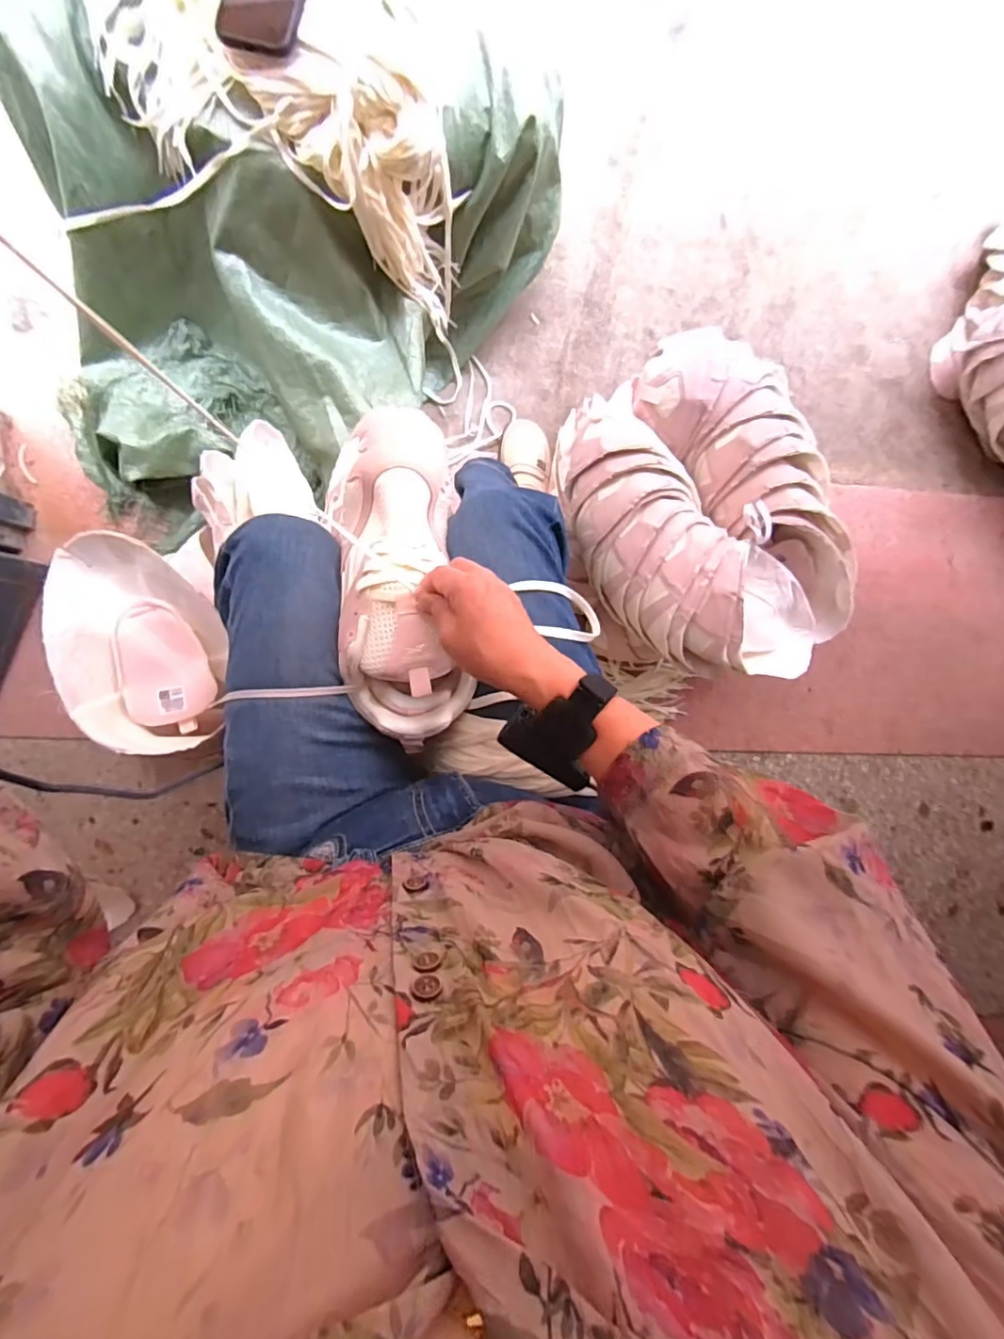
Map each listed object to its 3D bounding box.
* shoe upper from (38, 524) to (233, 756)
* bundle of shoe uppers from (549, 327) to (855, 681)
[{"bbox_3d":[-0.348,-0.025,0.513,0.134,0.052,0.207,-5,93,-7],"label":"shoe upper"},{"bbox_3d":[0.289,-0.208,0.731,0.350,0.139,0.478,-22,95,-6],"label":"bundle of shoe uppers"}]

